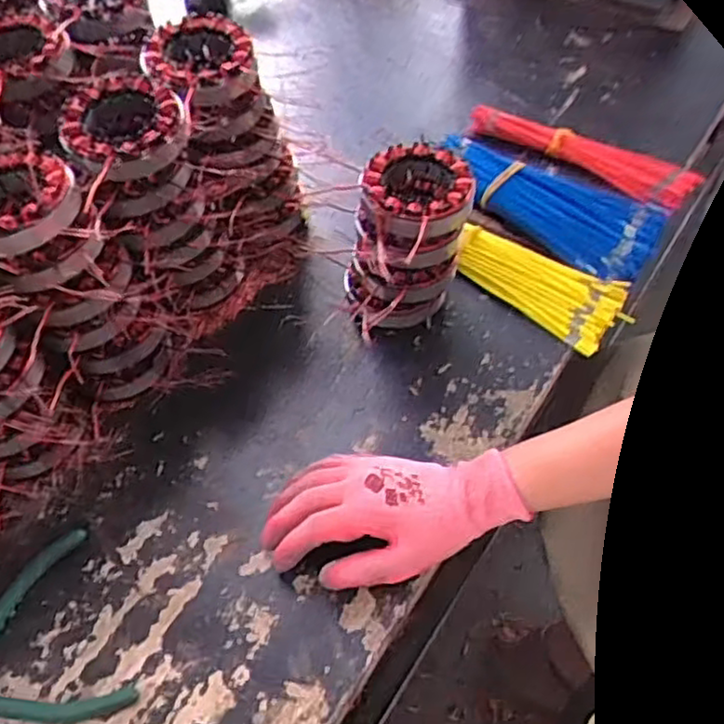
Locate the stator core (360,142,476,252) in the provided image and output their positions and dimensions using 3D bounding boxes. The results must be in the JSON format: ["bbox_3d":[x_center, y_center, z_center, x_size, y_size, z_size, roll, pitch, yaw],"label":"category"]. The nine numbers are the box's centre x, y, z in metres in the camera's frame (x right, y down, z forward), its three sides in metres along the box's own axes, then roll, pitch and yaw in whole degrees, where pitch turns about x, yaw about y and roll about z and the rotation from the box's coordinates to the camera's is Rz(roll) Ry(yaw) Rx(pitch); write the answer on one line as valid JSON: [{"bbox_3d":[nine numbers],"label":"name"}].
[{"bbox_3d":[0.045,-0.129,0.559,0.084,0.044,0.084,0,53,0],"label":"stator core"}]

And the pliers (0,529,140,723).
[{"bbox_3d":[-0.234,0.197,0.462,0.137,0.011,0.131,-26,57,-18],"label":"pliers"}]

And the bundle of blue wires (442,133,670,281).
[{"bbox_3d":[0.176,-0.159,0.684,0.225,0.024,0.104,29,59,21],"label":"bundle of blue wires"}]

